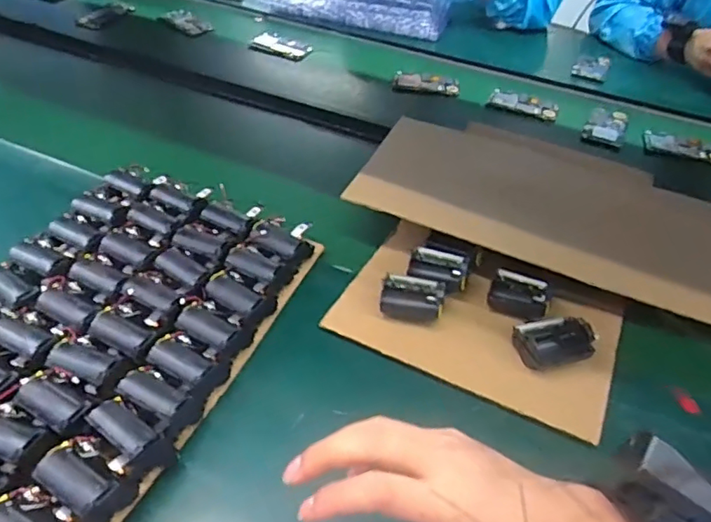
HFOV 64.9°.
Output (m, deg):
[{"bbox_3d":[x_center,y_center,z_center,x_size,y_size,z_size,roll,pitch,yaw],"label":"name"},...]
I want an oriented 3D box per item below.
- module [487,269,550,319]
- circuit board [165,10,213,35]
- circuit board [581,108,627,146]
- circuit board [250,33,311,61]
[{"bbox_3d":[0.192,0.039,0.649,0.067,0.029,0.046,17,45,13],"label":"module"},{"bbox_3d":[-0.371,-0.526,1.235,0.121,0.016,0.058,35,52,28],"label":"circuit board"},{"bbox_3d":[0.439,-0.234,0.979,0.069,0.018,0.118,22,47,17],"label":"circuit board"},{"bbox_3d":[-0.156,-0.451,1.172,0.123,0.013,0.060,22,59,14],"label":"circuit board"}]

